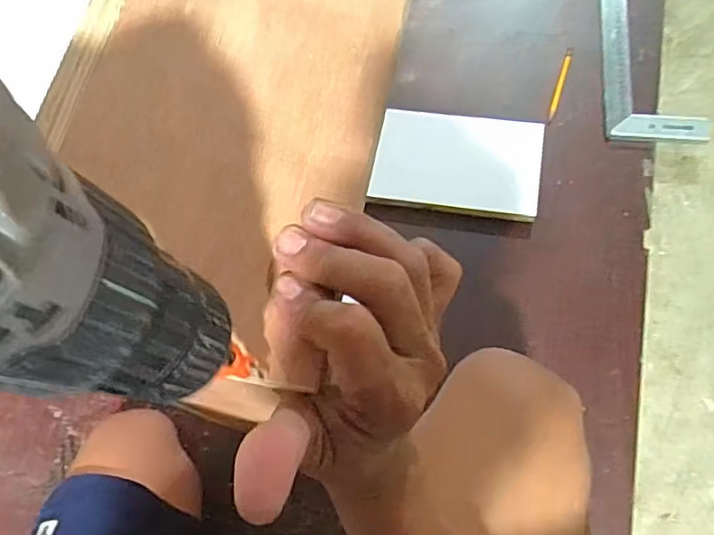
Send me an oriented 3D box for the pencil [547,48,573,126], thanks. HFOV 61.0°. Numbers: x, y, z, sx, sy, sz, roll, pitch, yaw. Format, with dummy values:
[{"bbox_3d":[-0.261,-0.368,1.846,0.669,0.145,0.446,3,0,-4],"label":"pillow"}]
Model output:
[{"bbox_3d":[0.296,-0.267,0.883,0.011,0.008,0.144,19,72,8],"label":"pencil"}]

